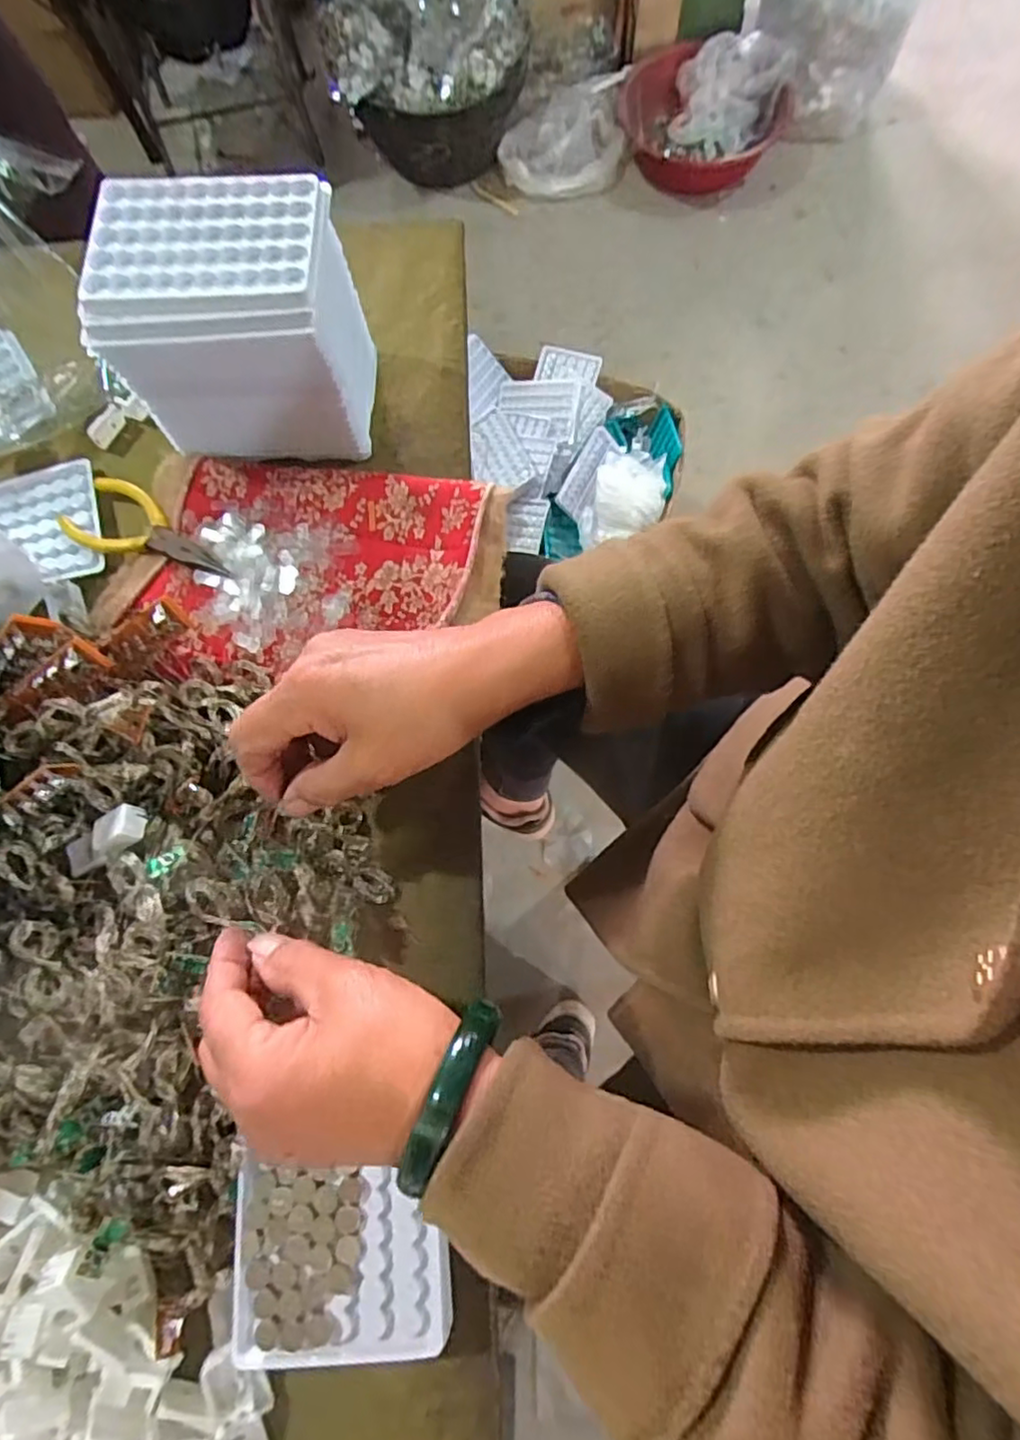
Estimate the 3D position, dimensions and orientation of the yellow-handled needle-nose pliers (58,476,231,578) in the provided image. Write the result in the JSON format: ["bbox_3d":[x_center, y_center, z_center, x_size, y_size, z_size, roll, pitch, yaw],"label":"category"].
[{"bbox_3d":[-0.230,-0.119,0.408,0.118,0.010,0.050,27,76,8],"label":"yellow-handled needle-nose pliers"}]

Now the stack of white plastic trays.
[{"bbox_3d":[-0.161,-0.238,0.390,0.133,0.108,0.092,-6,74,-1],"label":"stack of white plastic trays"}]

